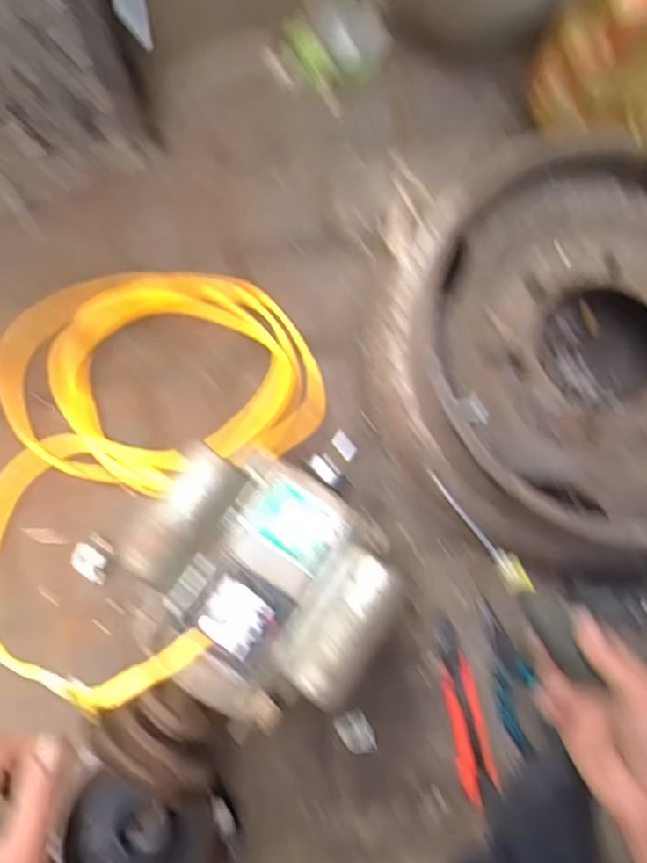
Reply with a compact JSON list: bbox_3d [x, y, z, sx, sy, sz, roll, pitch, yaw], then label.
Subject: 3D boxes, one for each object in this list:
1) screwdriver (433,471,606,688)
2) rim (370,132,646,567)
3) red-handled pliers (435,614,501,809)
[{"bbox_3d":[0.152,0.112,0.447,0.025,0.028,0.186,-33,75,-5],"label":"screwdriver"},{"bbox_3d":[0.280,-0.079,0.541,0.426,0.111,0.392,0,81,-1],"label":"rim"},{"bbox_3d":[0.144,0.288,0.566,0.042,0.020,0.179,-14,81,-3],"label":"red-handled pliers"}]

